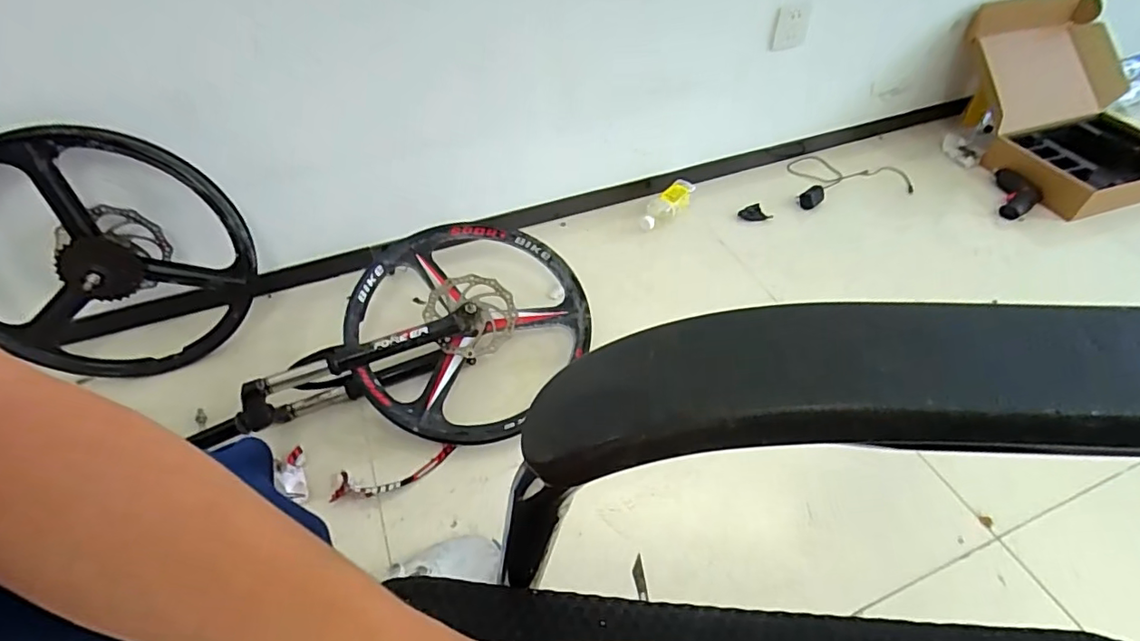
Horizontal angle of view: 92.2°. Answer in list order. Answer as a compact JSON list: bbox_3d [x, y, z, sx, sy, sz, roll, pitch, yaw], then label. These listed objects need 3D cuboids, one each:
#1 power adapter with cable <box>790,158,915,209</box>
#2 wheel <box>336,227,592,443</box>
[{"bbox_3d":[0.684,-0.362,1.379,0.330,0.031,0.190,-14,49,-12],"label":"power adapter with cable"},{"bbox_3d":[-0.184,-0.003,0.946,0.388,0.118,0.408,3,66,-7],"label":"wheel"}]

